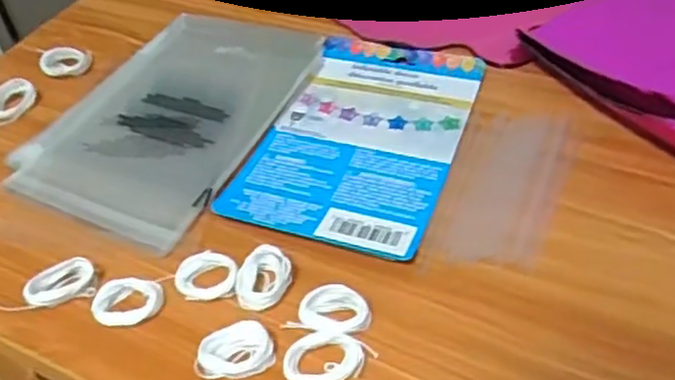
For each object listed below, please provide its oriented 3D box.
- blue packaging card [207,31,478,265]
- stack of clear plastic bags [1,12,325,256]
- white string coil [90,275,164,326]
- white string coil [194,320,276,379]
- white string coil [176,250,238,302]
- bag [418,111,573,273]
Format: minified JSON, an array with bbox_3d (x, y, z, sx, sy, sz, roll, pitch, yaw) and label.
[{"bbox_3d":[0.016,-0.035,0.422,0.114,0.007,0.180,12,47,17],"label":"blue packaging card"},{"bbox_3d":[-0.106,-0.054,0.451,0.138,0.004,0.202,19,51,23],"label":"stack of clear plastic bags"},{"bbox_3d":[-0.107,0.057,0.346,0.033,0.007,0.029,10,48,16],"label":"white string coil"},{"bbox_3d":[-0.048,0.076,0.316,0.035,0.013,0.022,-22,48,-14],"label":"white string coil"},{"bbox_3d":[-0.068,0.043,0.351,0.030,0.008,0.030,-3,46,4],"label":"white string coil"},{"bbox_3d":[0.093,-0.004,0.384,0.061,0.005,0.124,12,49,17],"label":"bag"}]

